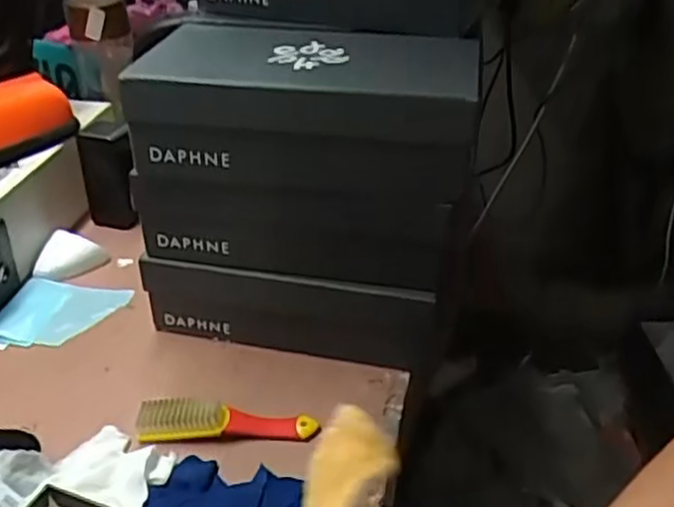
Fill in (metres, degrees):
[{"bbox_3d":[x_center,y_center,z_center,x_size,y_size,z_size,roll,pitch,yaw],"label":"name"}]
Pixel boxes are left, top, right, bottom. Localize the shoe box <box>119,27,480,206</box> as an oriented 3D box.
[{"bbox_3d":[-0.025,-0.148,0.677,0.298,0.098,0.200,5,33,6],"label":"shoe box"}]

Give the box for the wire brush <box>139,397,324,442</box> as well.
[{"bbox_3d":[-0.098,0.149,0.638,0.155,0.036,0.033,0,33,-2],"label":"wire brush"}]

